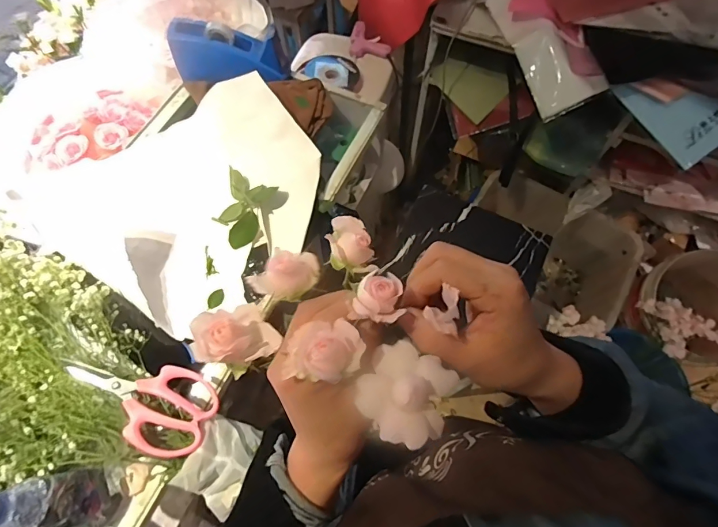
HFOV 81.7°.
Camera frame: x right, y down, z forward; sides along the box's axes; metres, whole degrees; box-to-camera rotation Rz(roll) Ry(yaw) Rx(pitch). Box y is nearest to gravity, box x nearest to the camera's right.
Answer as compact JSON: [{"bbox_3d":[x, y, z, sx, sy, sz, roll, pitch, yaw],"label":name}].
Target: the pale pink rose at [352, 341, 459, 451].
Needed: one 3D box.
[{"bbox_3d":[0.026,0.069,0.224,0.049,0.022,0.050,0,66,0],"label":"pale pink rose"}]

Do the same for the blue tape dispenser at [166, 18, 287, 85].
[{"bbox_3d":[-0.249,-0.407,0.799,0.211,0.081,0.072,-2,66,-1],"label":"blue tape dispenser"}]

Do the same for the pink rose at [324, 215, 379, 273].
[{"bbox_3d":[-0.007,-0.014,0.289,0.030,0.023,0.041,-15,67,-7],"label":"pink rose"}]

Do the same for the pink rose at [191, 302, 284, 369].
[{"bbox_3d":[-0.080,0.048,0.266,0.045,0.028,0.041,0,66,0],"label":"pink rose"}]

